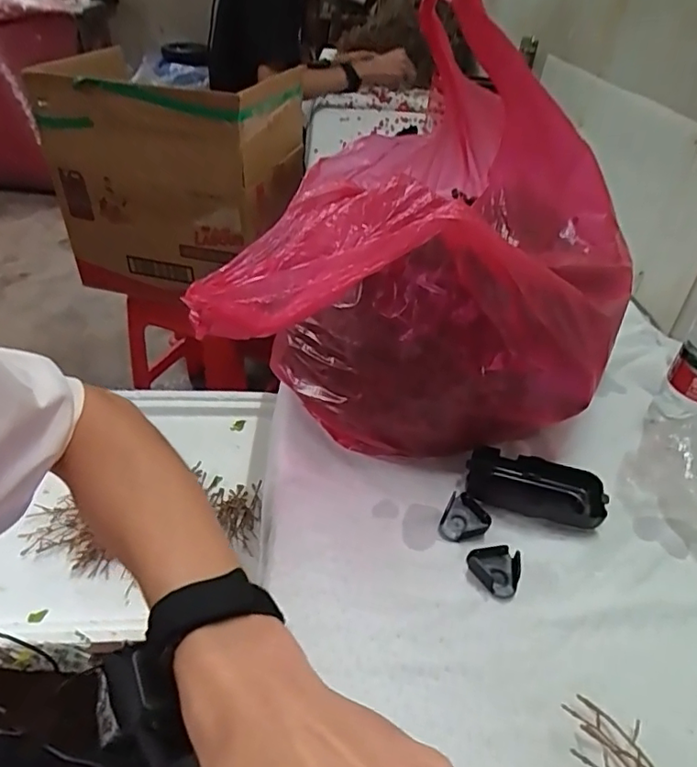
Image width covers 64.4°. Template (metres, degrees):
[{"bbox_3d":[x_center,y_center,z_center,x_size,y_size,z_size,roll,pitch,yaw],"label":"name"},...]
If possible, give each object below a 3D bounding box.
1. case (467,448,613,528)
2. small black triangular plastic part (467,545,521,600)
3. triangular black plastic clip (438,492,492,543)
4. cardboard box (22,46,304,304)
[{"bbox_3d":[0.156,0.088,0.466,0.108,0.025,0.049,14,40,12],"label":"case"},{"bbox_3d":[0.108,0.137,0.412,0.038,0.011,0.037,19,41,18],"label":"small black triangular plastic part"},{"bbox_3d":[0.094,0.109,0.444,0.036,0.011,0.040,20,41,18],"label":"triangular black plastic clip"},{"bbox_3d":[-0.350,-0.456,1.222,0.465,0.411,0.376,9,39,6],"label":"cardboard box"}]

